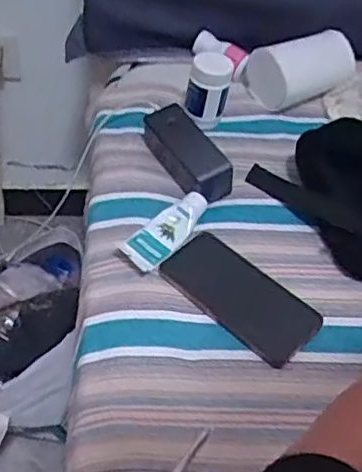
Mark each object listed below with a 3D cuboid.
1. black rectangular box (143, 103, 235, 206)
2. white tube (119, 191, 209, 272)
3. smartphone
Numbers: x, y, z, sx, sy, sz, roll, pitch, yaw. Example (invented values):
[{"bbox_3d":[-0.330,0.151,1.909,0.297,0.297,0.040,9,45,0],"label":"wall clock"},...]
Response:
[{"bbox_3d":[0.006,-0.106,0.766,0.044,0.054,0.141,-22,53,-25],"label":"black rectangular box"},{"bbox_3d":[-0.019,-0.006,0.694,0.046,0.024,0.129,28,50,19],"label":"white tube"},{"bbox_3d":[0.060,0.059,0.641,0.166,0.012,0.082,36,53,25],"label":"smartphone"}]

